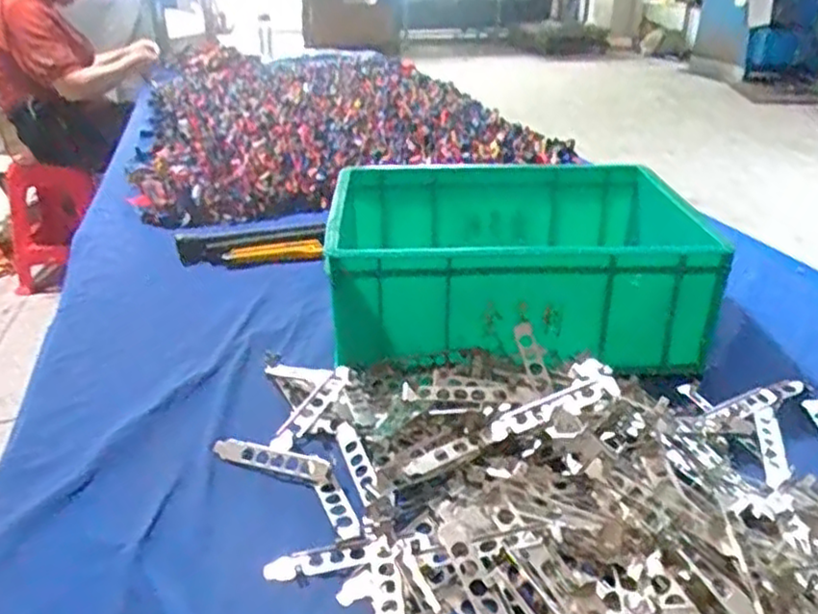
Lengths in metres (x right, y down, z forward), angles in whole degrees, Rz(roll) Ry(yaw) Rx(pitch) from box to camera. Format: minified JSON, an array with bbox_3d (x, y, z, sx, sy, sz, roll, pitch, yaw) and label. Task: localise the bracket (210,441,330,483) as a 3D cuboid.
[{"bbox_3d":[-0.118,0.133,0.636,0.120,0.013,0.023,11,28,22],"label":"bracket"}]

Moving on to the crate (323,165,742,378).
[{"bbox_3d":[0.120,-0.064,0.854,0.401,0.136,0.314,-6,27,0],"label":"crate"}]

